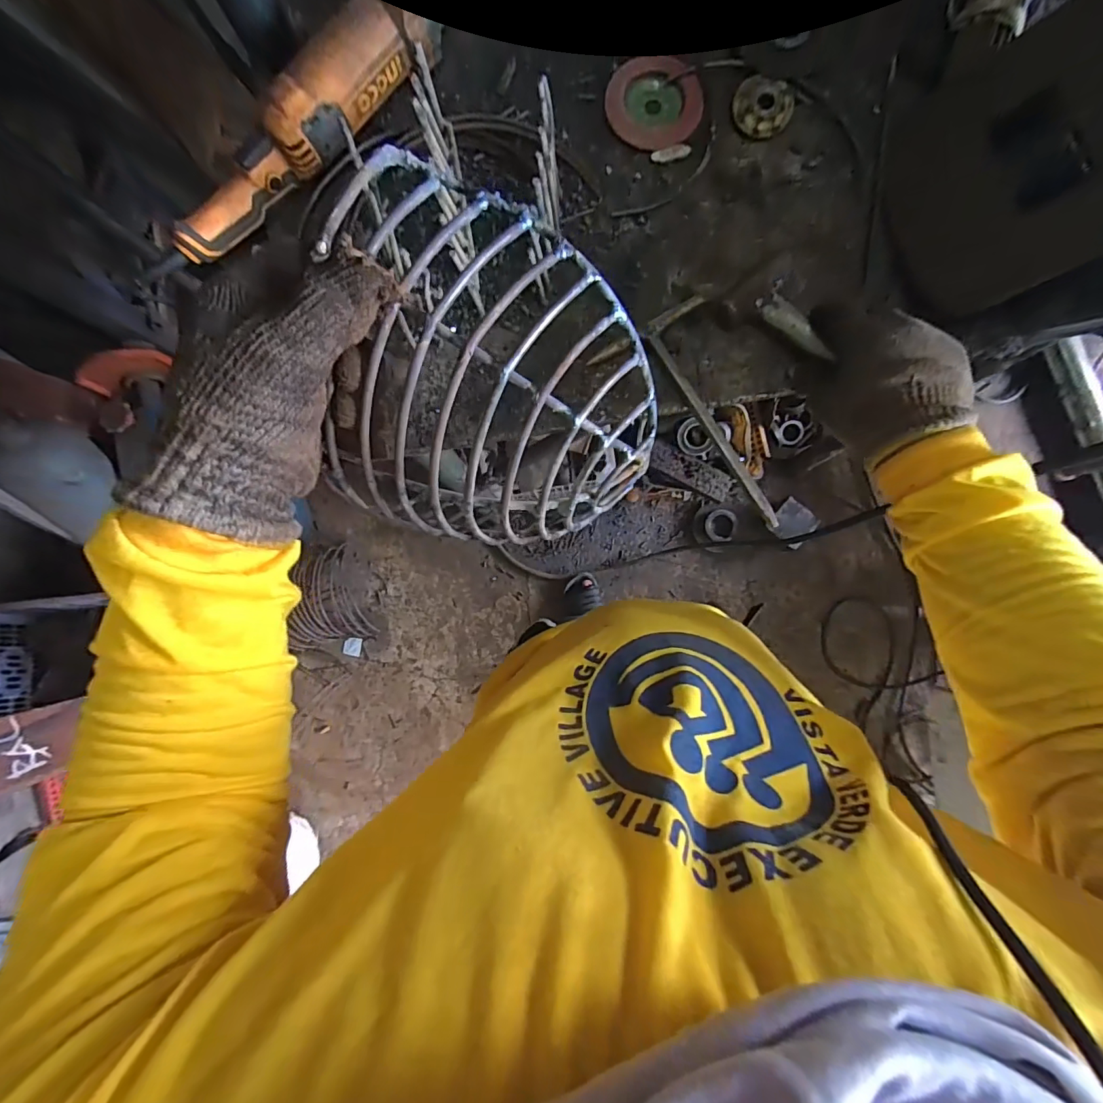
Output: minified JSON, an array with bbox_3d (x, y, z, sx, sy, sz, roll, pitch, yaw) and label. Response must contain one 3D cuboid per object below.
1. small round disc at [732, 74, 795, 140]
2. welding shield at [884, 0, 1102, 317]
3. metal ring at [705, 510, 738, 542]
[{"bbox_3d":[0.200,-0.420,0.452,0.055,0.009,0.054,0,87,2],"label":"small round disc"},{"bbox_3d":[0.374,-0.308,0.363,0.040,0.187,0.217,6,81,-33],"label":"welding shield"},{"bbox_3d":[0.440,-0.067,1.237,0.079,0.026,0.081,0,87,2],"label":"metal ring"}]

